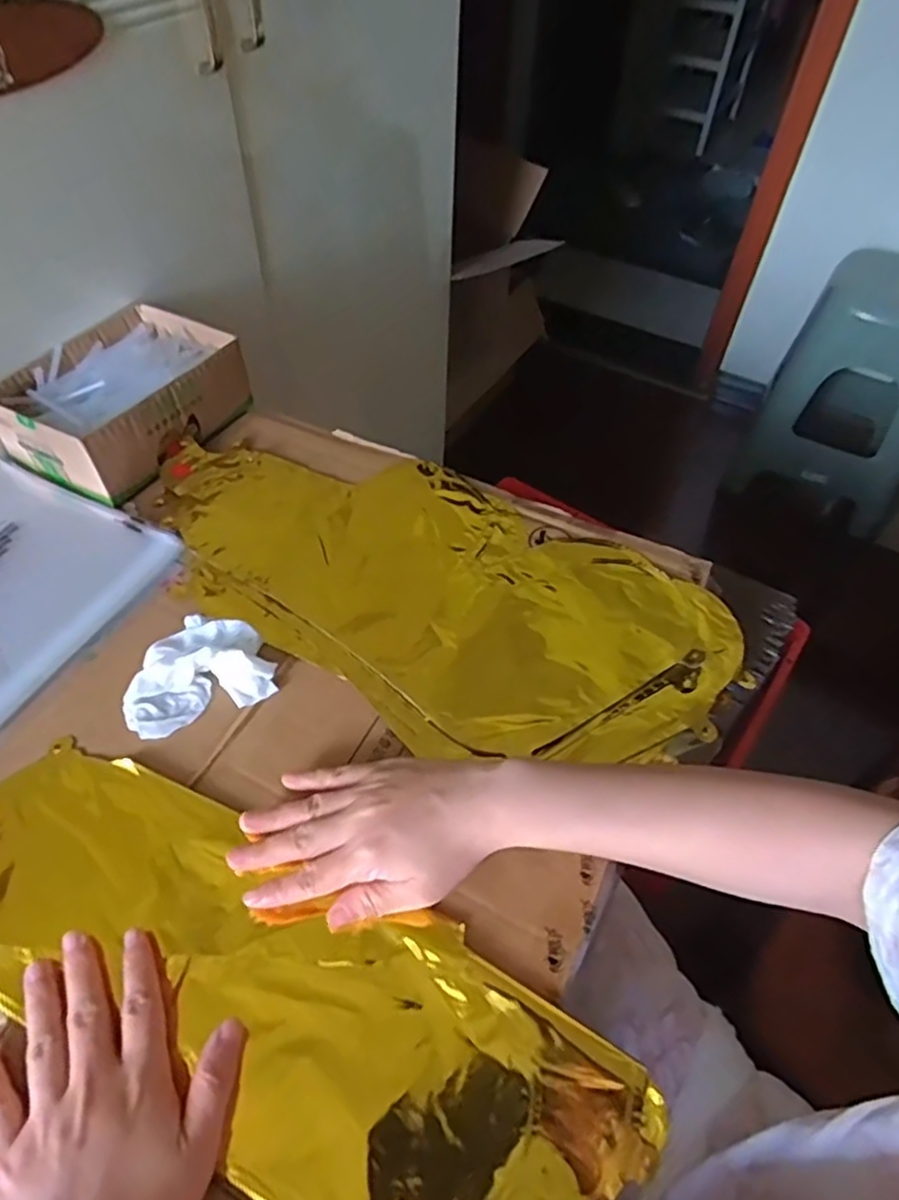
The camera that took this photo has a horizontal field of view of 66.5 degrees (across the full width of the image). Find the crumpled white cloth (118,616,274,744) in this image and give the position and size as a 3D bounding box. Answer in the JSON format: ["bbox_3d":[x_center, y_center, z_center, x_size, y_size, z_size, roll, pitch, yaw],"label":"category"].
[{"bbox_3d":[-0.173,0.043,0.460,0.094,0.024,0.075,-22,54,-20],"label":"crumpled white cloth"}]

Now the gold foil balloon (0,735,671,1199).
[{"bbox_3d":[-0.107,0.198,0.362,0.415,0.014,0.133,24,53,14],"label":"gold foil balloon"}]

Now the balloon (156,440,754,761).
[{"bbox_3d":[-0.017,-0.017,0.534,0.459,0.020,0.229,28,54,20],"label":"balloon"}]

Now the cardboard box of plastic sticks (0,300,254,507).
[{"bbox_3d":[-0.285,-0.180,0.610,0.135,0.063,0.187,24,53,17],"label":"cardboard box of plastic sticks"}]

